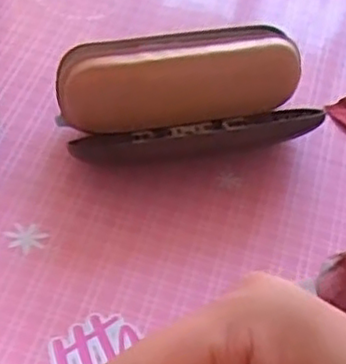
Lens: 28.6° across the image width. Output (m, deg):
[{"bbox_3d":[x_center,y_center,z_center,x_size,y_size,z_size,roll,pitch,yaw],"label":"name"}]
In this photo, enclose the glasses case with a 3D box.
[{"bbox_3d":[0.008,-0.060,0.440,0.162,0.057,0.078,-7,53,-11],"label":"glasses case"}]

